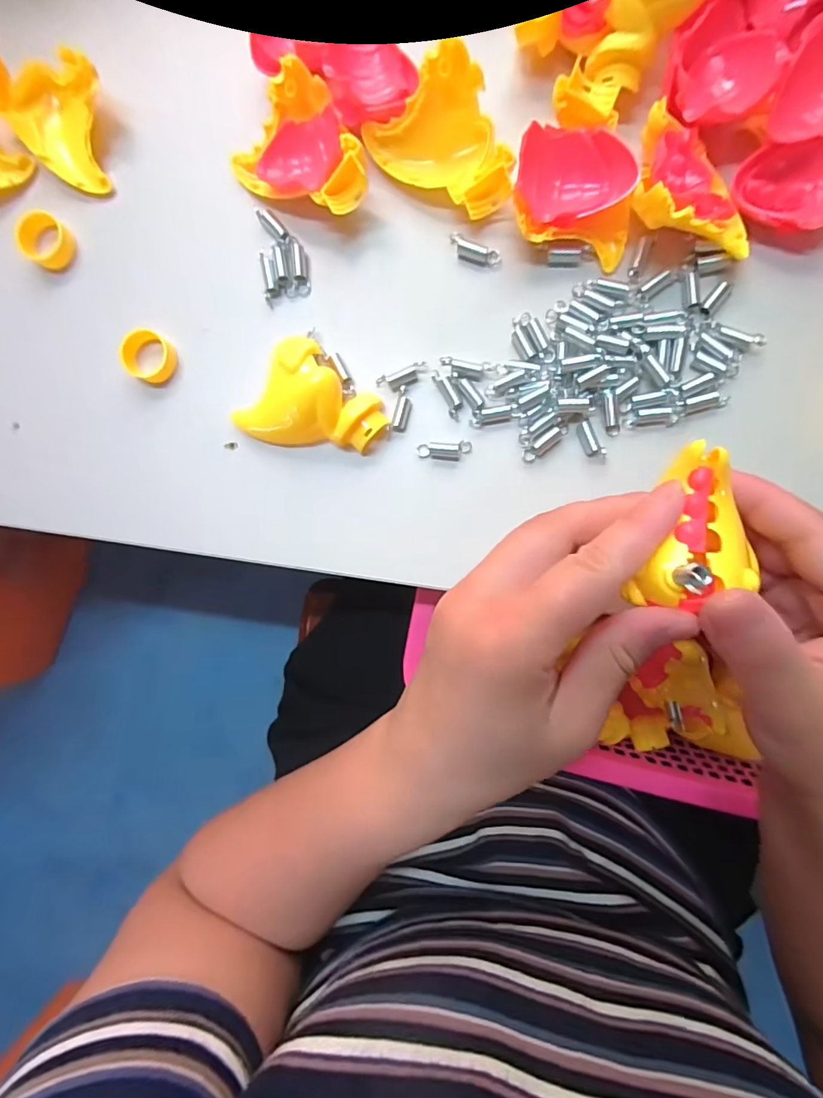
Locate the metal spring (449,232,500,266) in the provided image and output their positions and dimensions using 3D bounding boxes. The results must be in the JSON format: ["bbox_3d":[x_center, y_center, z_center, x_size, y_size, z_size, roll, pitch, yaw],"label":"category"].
[{"bbox_3d":[0.033,-0.153,0.246,0.028,0.006,0.010,23,94,3],"label":"metal spring"}]

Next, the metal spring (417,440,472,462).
[{"bbox_3d":[0.017,-0.051,0.251,0.028,0.007,0.010,-4,92,4],"label":"metal spring"}]

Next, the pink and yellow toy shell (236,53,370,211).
[{"bbox_3d":[-0.053,-0.192,0.238,0.054,0.031,0.063,-37,89,5],"label":"pink and yellow toy shell"}]

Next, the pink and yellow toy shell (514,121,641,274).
[{"bbox_3d":[0.079,-0.169,0.230,0.057,0.024,0.046,10,93,4],"label":"pink and yellow toy shell"}]

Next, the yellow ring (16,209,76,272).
[{"bbox_3d":[-0.198,-0.166,0.257,0.030,0.010,0.025,30,94,2],"label":"yellow ring"}]

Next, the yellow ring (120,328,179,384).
[{"bbox_3d":[-0.140,-0.103,0.257,0.025,0.013,0.025,0,92,4],"label":"yellow ring"}]

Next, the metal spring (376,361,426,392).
[{"bbox_3d":[-0.005,-0.090,0.253,0.027,0.005,0.009,-22,90,5],"label":"metal spring"}]

